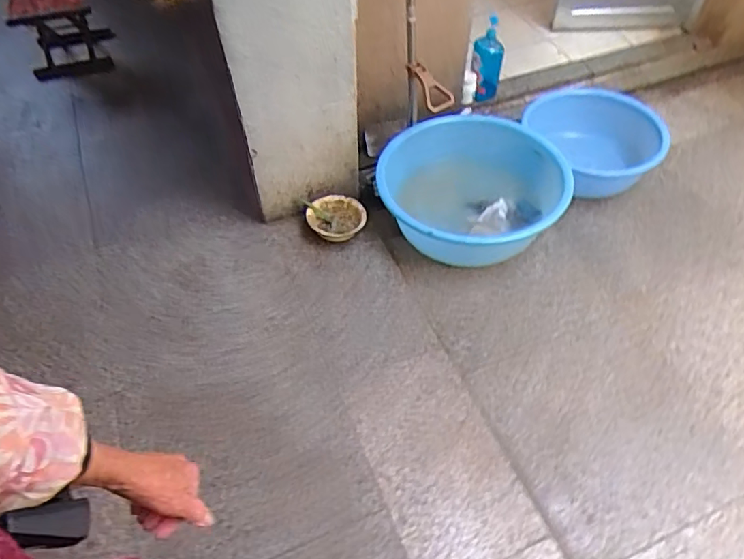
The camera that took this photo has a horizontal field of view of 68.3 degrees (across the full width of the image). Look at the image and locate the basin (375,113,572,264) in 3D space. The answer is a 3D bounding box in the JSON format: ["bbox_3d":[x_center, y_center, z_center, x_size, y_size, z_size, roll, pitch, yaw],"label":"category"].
[{"bbox_3d":[0.280,-0.268,1.630,0.515,0.195,0.498,-1,53,1],"label":"basin"}]

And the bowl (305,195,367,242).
[{"bbox_3d":[-0.106,-0.177,1.628,0.173,0.078,0.141,-8,53,-5],"label":"bowl"}]

